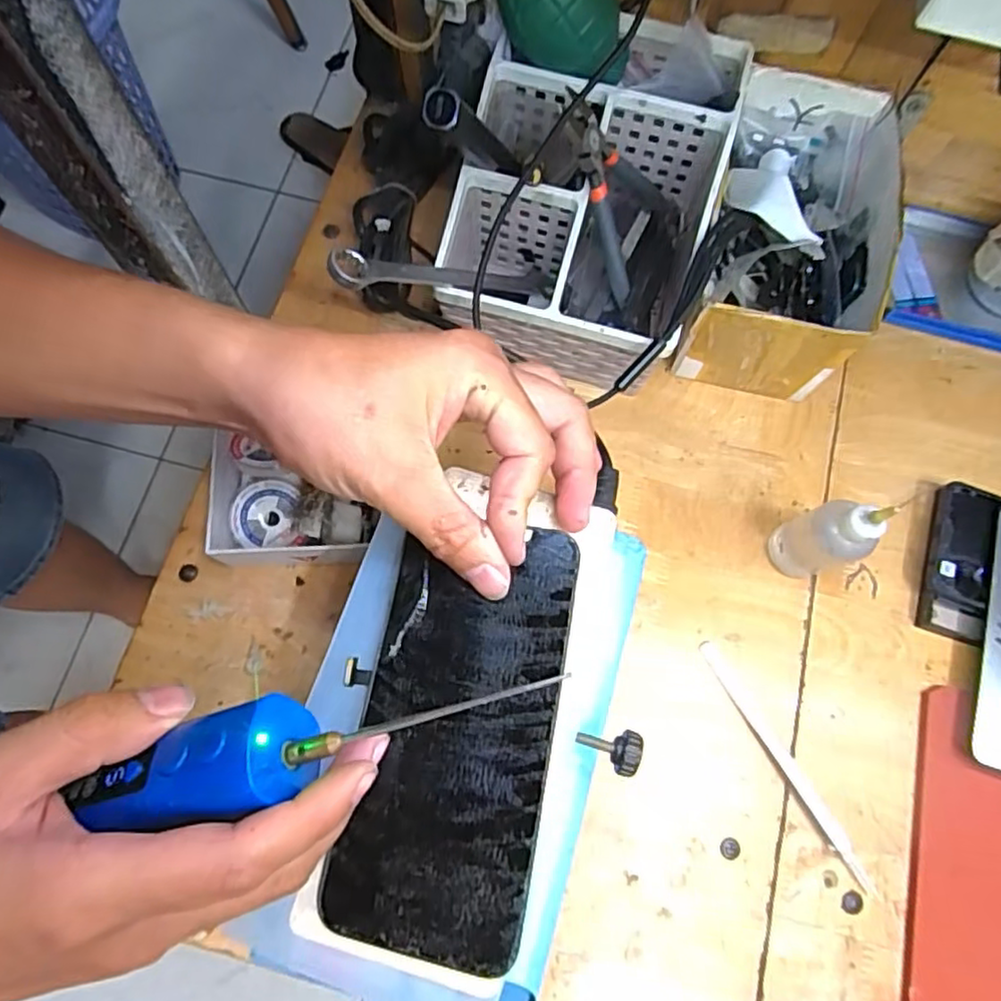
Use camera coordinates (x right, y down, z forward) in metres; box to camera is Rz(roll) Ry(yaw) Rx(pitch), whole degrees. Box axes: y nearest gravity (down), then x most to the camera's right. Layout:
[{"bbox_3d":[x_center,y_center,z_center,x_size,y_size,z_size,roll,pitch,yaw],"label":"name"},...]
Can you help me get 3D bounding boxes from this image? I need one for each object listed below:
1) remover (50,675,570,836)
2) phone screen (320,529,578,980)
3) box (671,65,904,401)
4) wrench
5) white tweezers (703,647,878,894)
[{"bbox_3d":[-0.063,0.078,0.217,0.164,0.022,0.032,-16,74,6],"label":"remover"},{"bbox_3d":[-0.018,0.087,0.251,0.073,0.008,0.151,8,74,13],"label":"phone screen"},{"bbox_3d":[0.184,-0.166,0.435,0.102,0.100,0.173,15,74,3],"label":"box"},{"bbox_3d":[-0.025,-0.138,0.408,0.191,0.015,0.023,-19,70,-50],"label":"wrench"},{"bbox_3d":[0.169,0.153,0.394,0.013,0.005,0.156,-31,77,-10],"label":"white tweezers"}]

